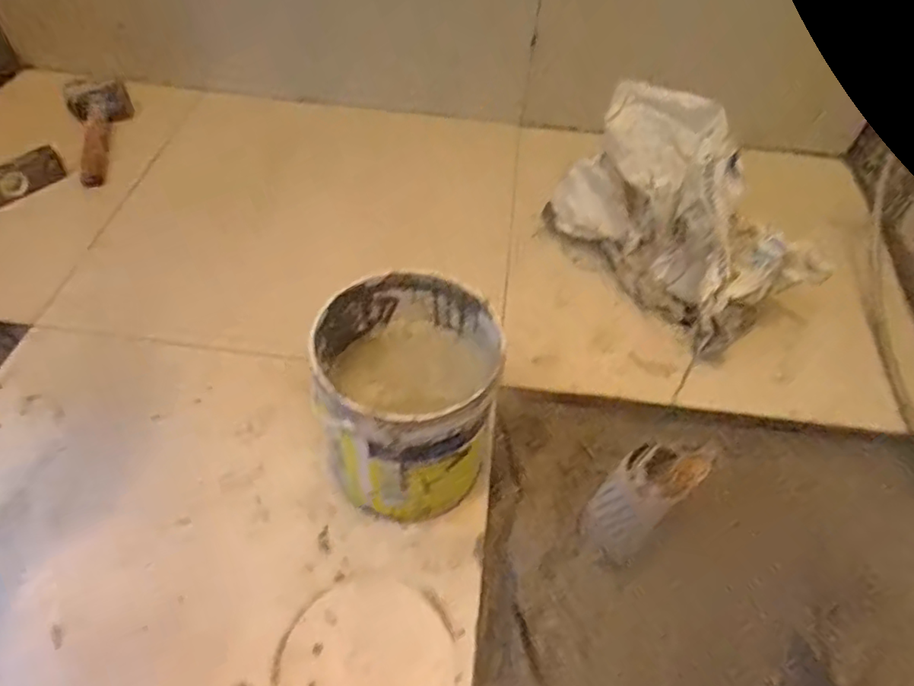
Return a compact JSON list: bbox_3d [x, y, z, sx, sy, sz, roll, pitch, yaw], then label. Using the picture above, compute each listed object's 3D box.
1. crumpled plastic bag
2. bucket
[{"bbox_3d":[0.300,-0.169,0.799,0.151,0.224,0.323,-27,58,-23],"label":"crumpled plastic bag"},{"bbox_3d":[-0.050,0.060,0.605,0.171,0.201,0.175,7,51,1],"label":"bucket"}]

